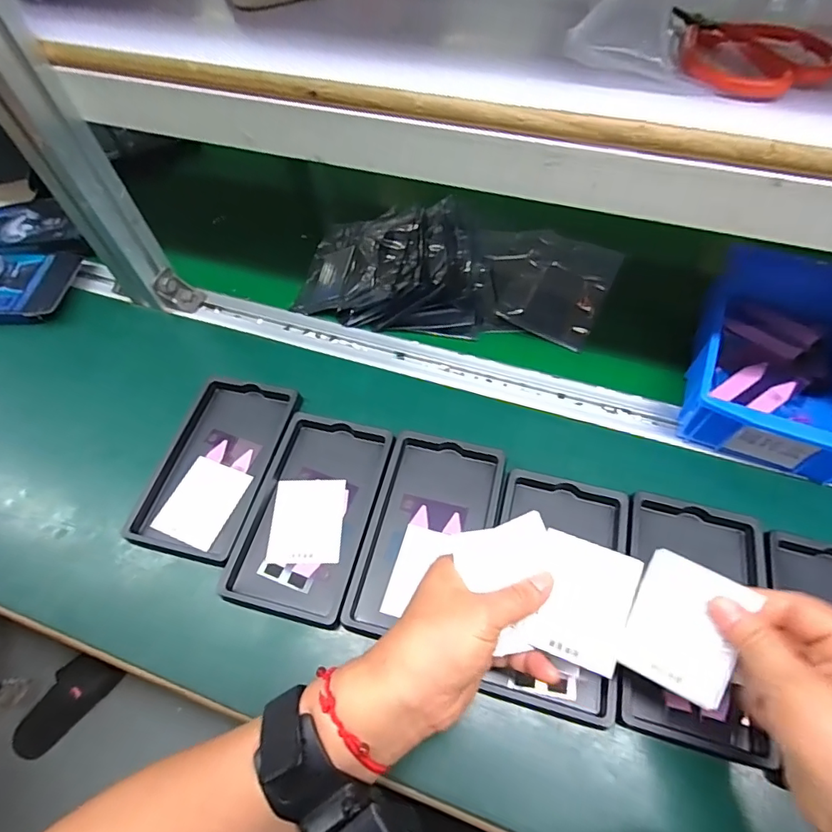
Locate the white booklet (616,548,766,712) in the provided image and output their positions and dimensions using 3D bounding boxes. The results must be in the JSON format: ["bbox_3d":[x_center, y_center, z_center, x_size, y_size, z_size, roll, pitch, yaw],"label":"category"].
[{"bbox_3d":[0.153,0.120,0.278,0.057,0.005,0.069,25,82,16],"label":"white booklet"}]

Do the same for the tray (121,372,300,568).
[{"bbox_3d":[-0.167,0.040,0.417,0.093,0.026,0.159,13,64,10],"label":"tray"}]

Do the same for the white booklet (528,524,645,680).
[{"bbox_3d":[0.098,0.110,0.291,0.056,0.004,0.068,19,79,11],"label":"white booklet"}]

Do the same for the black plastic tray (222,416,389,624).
[{"bbox_3d":[-0.082,0.074,0.388,0.093,0.017,0.157,11,64,9],"label":"black plastic tray"}]

